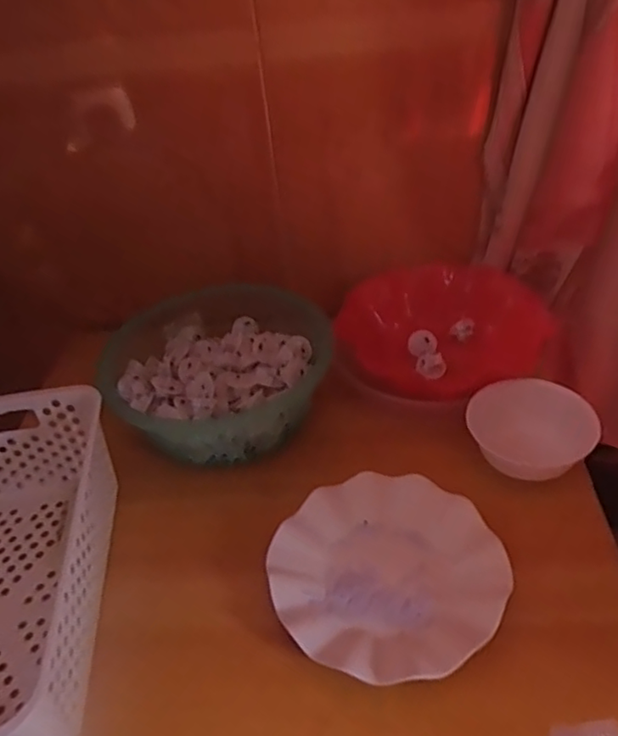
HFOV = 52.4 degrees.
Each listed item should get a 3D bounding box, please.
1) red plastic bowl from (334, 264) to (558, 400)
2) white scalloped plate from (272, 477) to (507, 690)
[{"bbox_3d":[0.158,-0.037,0.737,0.233,0.066,0.233,-4,39,4],"label":"red plastic bowl"},{"bbox_3d":[0.065,0.165,0.515,0.180,0.022,0.178,-4,39,4],"label":"white scalloped plate"}]

